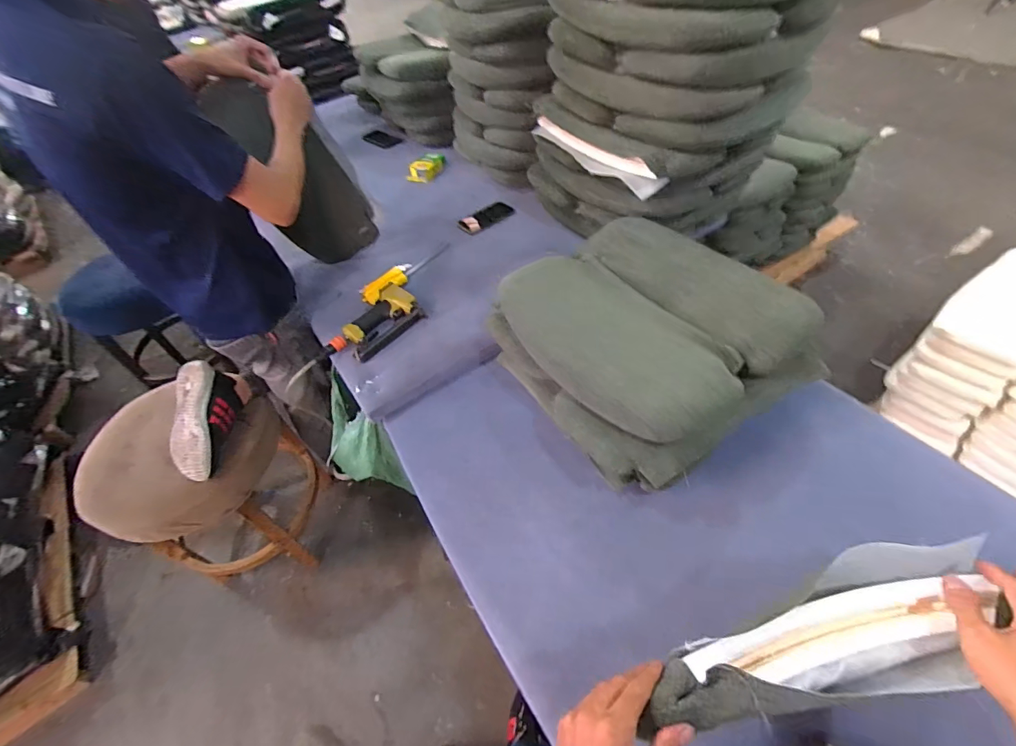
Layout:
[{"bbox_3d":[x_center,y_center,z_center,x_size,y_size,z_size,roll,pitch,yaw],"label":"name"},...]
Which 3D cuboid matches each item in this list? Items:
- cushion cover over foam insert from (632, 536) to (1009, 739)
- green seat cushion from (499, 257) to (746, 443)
[{"bbox_3d":[0.314,0.251,0.420,0.393,0.054,0.110,-12,49,-13],"label":"cushion cover over foam insert"},{"bbox_3d":[0.167,-0.062,0.754,0.228,0.070,0.425,-33,54,-20],"label":"green seat cushion"}]

